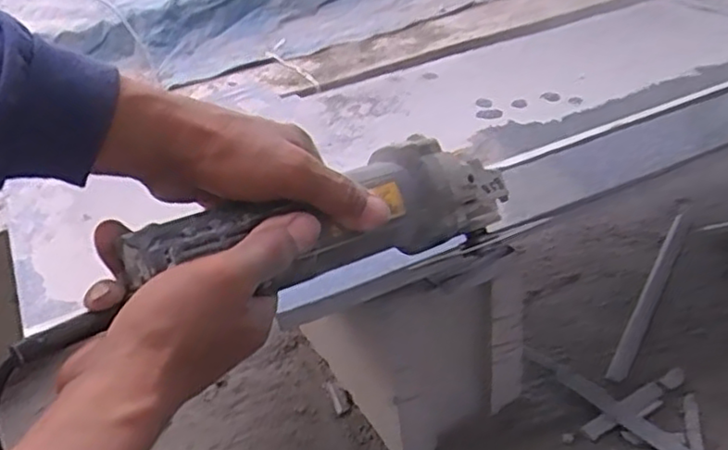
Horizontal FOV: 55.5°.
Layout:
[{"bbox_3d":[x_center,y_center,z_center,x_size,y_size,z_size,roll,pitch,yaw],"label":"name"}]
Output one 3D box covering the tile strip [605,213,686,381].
[{"bbox_3d":[0.356,0.077,0.851,0.020,0.014,0.337,18,42,27],"label":"tile strip"}]

